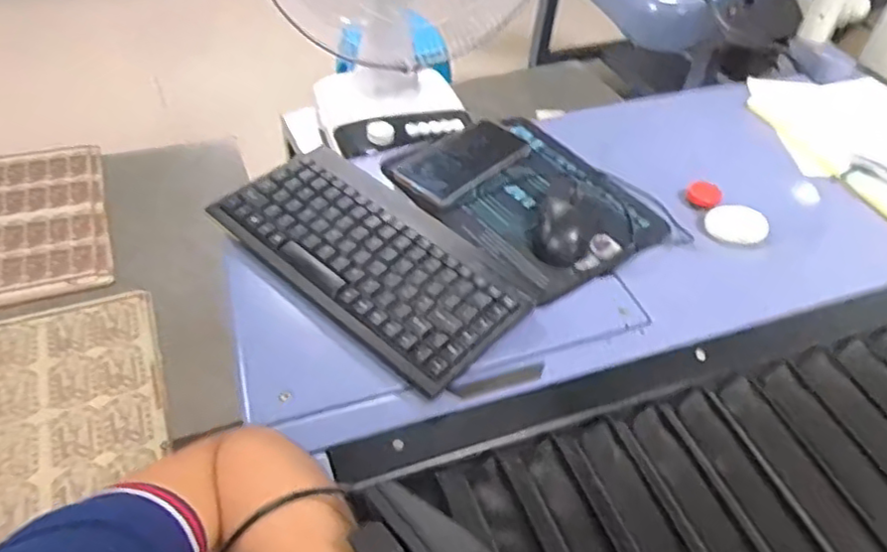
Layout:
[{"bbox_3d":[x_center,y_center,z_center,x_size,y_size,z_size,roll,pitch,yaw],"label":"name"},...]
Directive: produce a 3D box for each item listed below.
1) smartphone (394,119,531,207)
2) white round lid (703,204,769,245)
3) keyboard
[{"bbox_3d":[0.024,-0.130,0.751,0.083,0.013,0.166,34,51,24],"label":"smartphone"},{"bbox_3d":[0.327,-0.057,0.738,0.066,0.012,0.055,-8,48,-14],"label":"white round lid"},{"bbox_3d":[-0.066,-0.021,0.613,0.293,0.030,0.161,37,53,26],"label":"keyboard"}]

